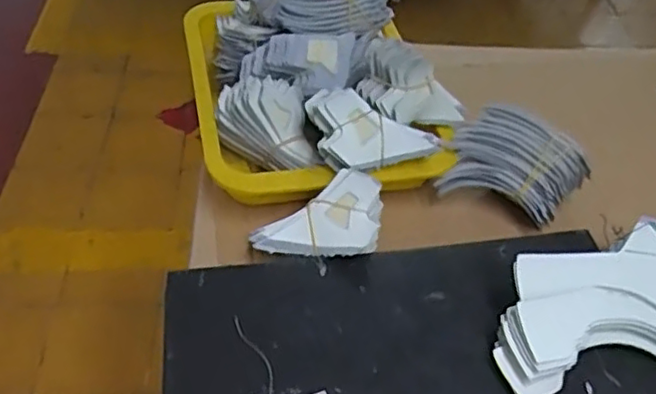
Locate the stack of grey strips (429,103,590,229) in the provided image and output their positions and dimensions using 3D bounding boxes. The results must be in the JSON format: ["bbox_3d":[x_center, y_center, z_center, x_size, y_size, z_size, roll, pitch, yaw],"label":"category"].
[{"bbox_3d":[0.144,-0.025,0.515,0.102,0.051,0.072,24,49,18],"label":"stack of grey strips"}]

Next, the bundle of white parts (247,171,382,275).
[{"bbox_3d":[-0.001,0.023,0.467,0.091,0.024,0.053,-32,79,4],"label":"bundle of white parts"}]

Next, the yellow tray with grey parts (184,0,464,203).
[{"bbox_3d":[-0.011,-0.111,0.545,0.198,0.087,0.239,-7,47,-11],"label":"yellow tray with grey parts"}]

